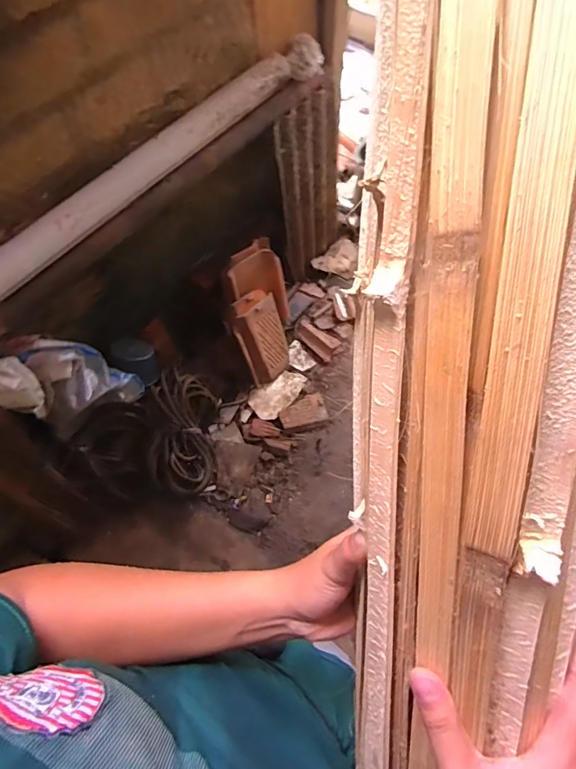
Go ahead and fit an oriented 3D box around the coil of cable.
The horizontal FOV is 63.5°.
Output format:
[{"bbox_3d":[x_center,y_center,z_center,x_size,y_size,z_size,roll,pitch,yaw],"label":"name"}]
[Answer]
[{"bbox_3d":[-0.355,0.158,1.602,0.209,0.166,0.432,-3,89,2],"label":"coil of cable"}]

